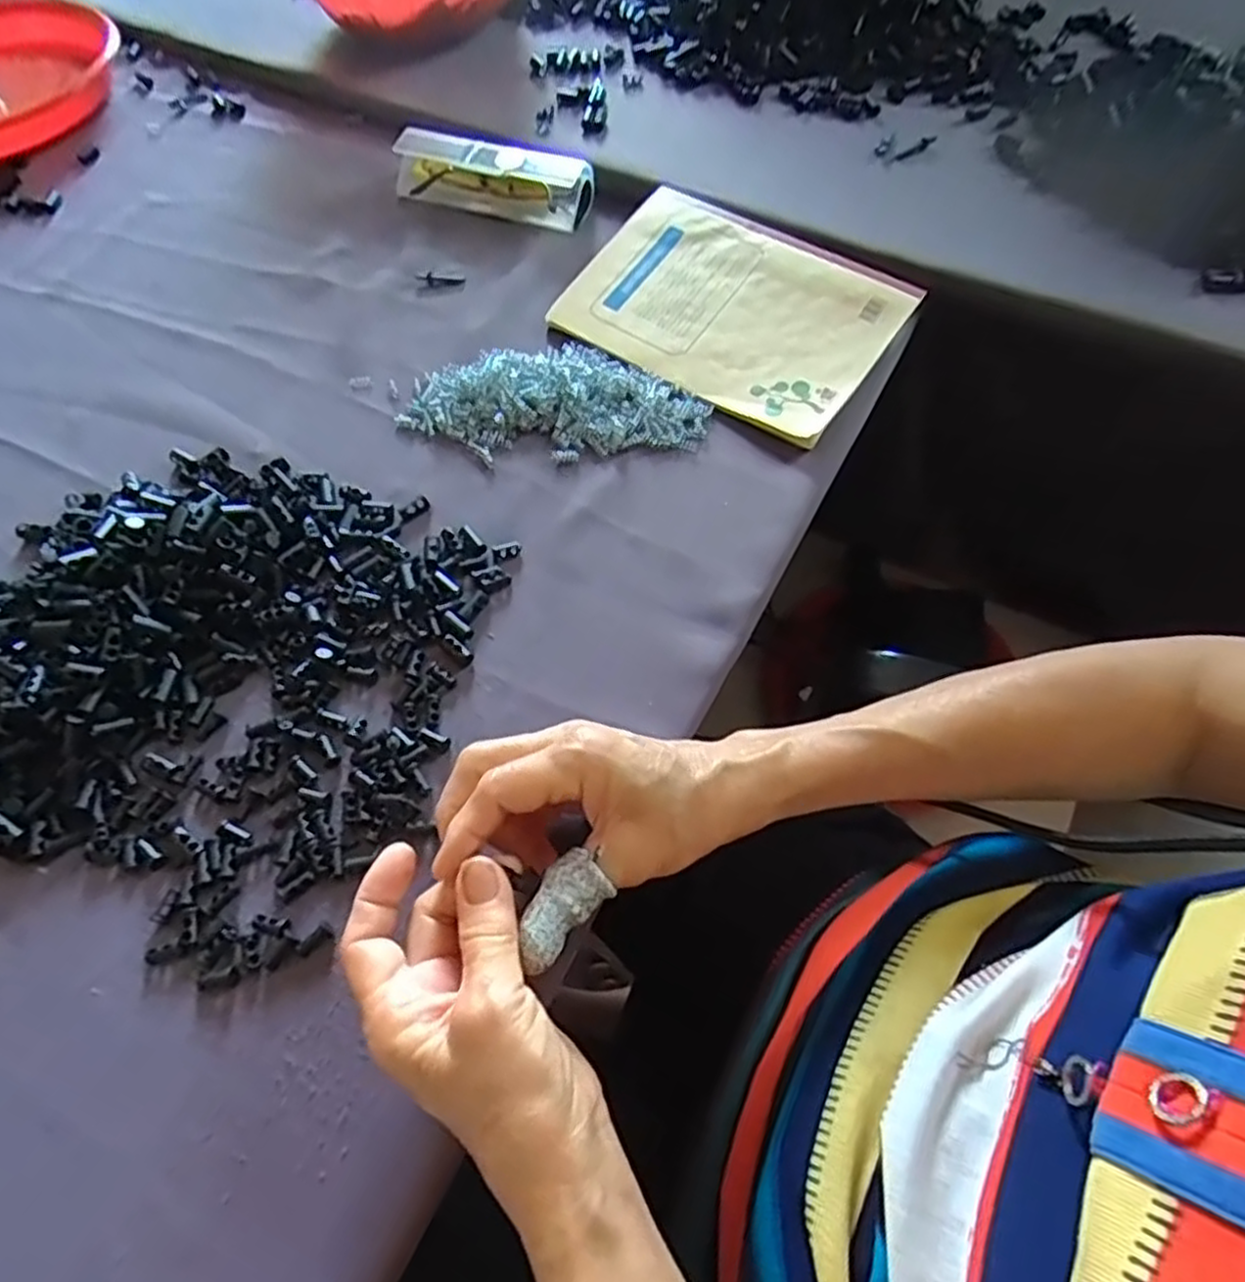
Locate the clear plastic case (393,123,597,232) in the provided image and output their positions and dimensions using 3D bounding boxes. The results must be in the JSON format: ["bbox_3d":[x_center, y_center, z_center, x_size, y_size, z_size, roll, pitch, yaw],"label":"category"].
[{"bbox_3d":[-0.101,-0.354,0.571,0.155,0.032,0.042,18,65,13],"label":"clear plastic case"}]

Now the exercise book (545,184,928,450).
[{"bbox_3d":[0.071,-0.224,0.497,0.206,0.008,0.147,33,75,18],"label":"exercise book"}]

